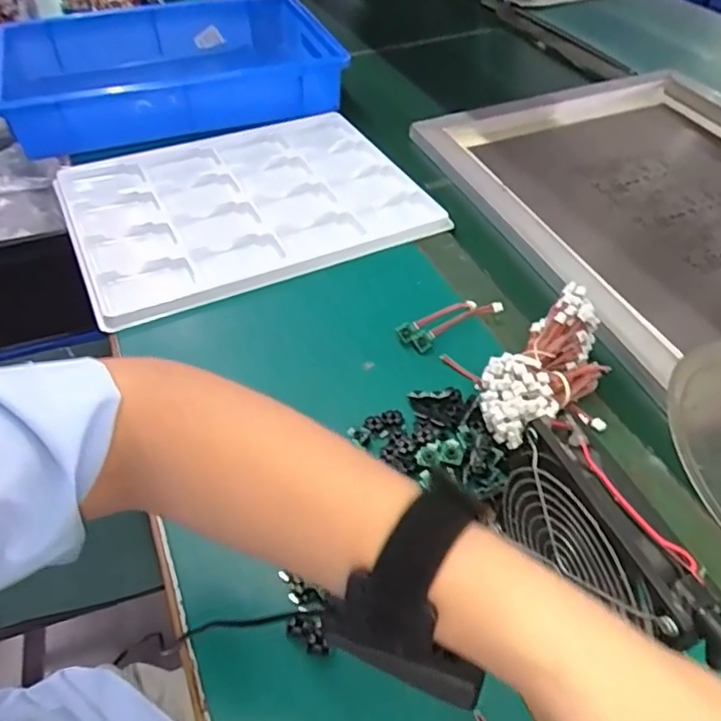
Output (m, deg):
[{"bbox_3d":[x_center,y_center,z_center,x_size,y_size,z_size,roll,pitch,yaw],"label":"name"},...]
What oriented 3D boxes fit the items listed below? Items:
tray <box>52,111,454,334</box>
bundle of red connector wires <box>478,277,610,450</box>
[{"bbox_3d":[-0.127,-0.177,0.670,0.361,0.030,0.280,-22,51,-20],"label":"tray"},{"bbox_3d":[0.146,0.005,0.475,0.065,0.046,0.149,33,55,26],"label":"bundle of red connector wires"}]

